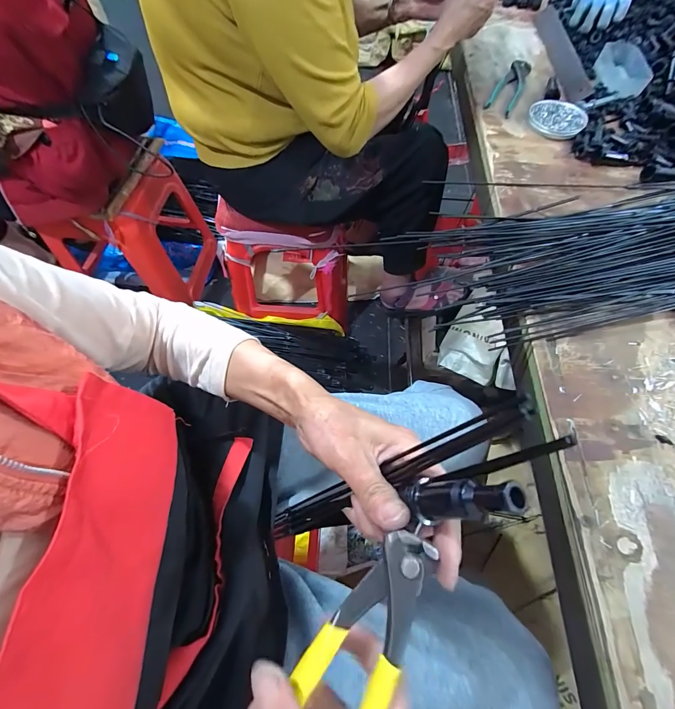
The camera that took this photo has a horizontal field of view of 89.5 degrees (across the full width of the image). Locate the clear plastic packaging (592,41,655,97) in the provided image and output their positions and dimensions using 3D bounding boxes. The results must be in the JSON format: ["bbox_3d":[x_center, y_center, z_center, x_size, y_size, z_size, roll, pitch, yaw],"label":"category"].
[{"bbox_3d":[0.509,-0.513,0.610,0.077,0.025,0.168,17,65,5],"label":"clear plastic packaging"}]

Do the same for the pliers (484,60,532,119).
[{"bbox_3d":[0.302,-0.467,0.590,0.045,0.012,0.156,28,67,11],"label":"pliers"}]

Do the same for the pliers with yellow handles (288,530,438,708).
[{"bbox_3d":[0.000,0.165,0.167,0.044,0.013,0.158,33,80,12],"label":"pliers with yellow handles"}]

